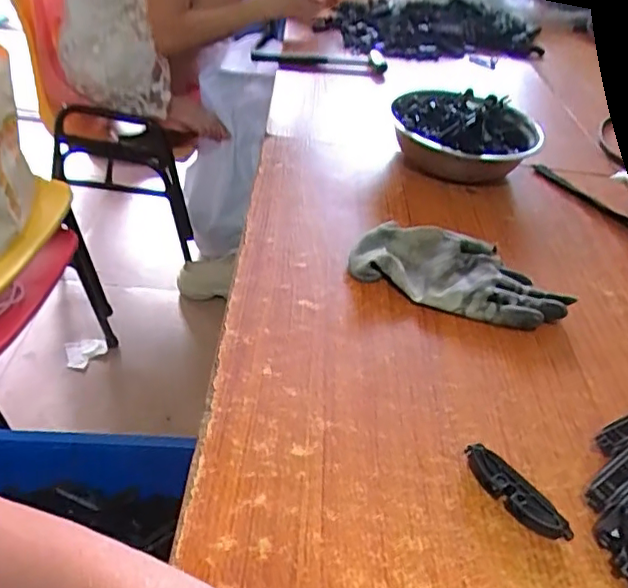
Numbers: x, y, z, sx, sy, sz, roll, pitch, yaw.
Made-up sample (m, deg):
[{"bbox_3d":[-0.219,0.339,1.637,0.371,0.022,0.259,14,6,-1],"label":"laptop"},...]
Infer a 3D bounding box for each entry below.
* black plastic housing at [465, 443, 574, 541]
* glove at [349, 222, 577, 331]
[{"bbox_3d":[0.136,0.134,0.396,0.016,0.021,0.081,-23,48,-33],"label":"black plastic housing"},{"bbox_3d":[0.141,-0.022,0.577,0.203,0.032,0.105,15,39,9],"label":"glove"}]

